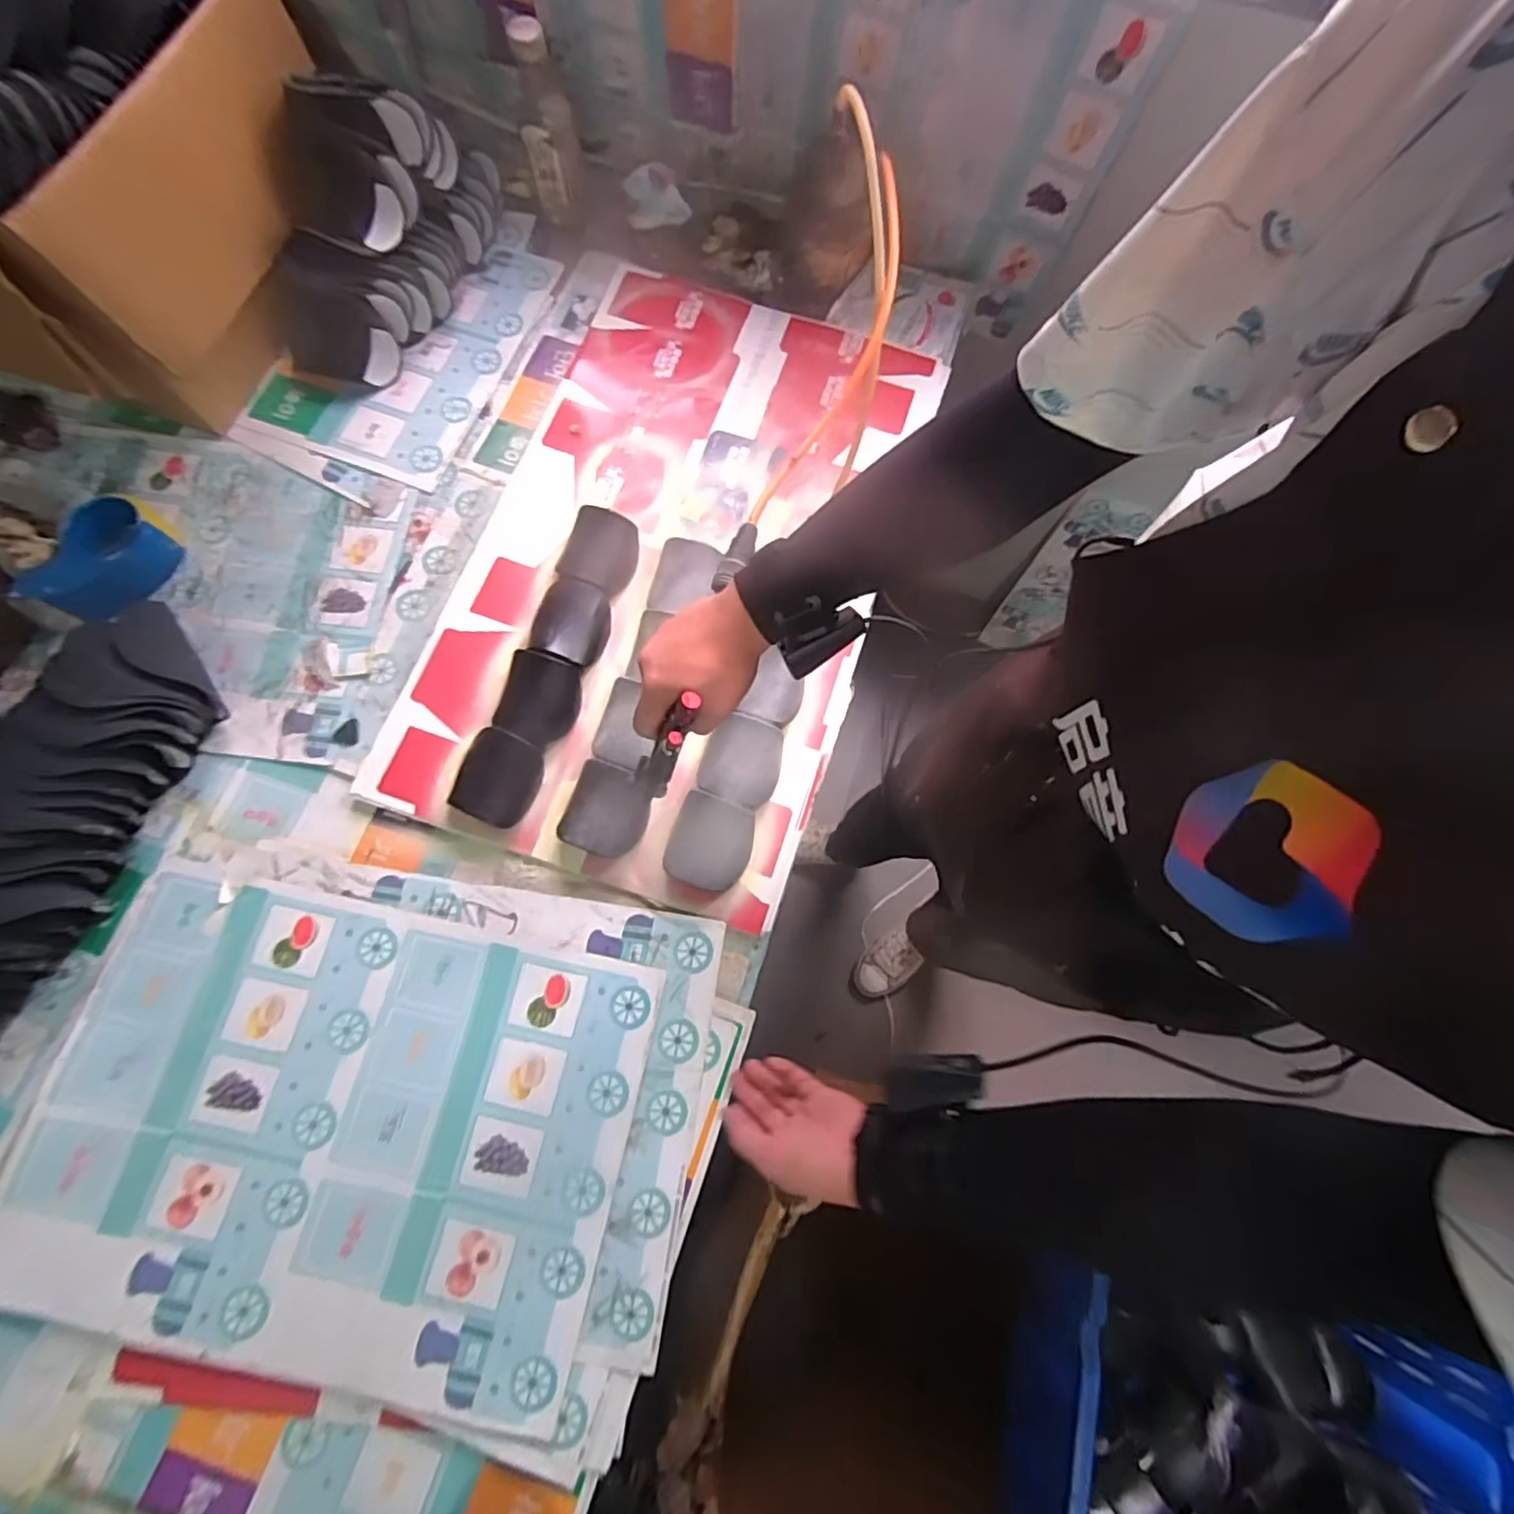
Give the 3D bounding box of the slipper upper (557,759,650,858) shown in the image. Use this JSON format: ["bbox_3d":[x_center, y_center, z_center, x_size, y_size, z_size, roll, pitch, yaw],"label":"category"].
[{"bbox_3d":[-0.157,0.055,0.674,0.084,0.049,0.093,20,75,5],"label":"slipper upper"}]

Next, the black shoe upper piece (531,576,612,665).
[{"bbox_3d":[-0.210,-0.151,0.738,0.082,0.041,0.094,15,75,1],"label":"black shoe upper piece"}]

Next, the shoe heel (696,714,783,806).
[{"bbox_3d":[-0.015,0.007,0.703,0.084,0.056,0.096,18,75,5],"label":"shoe heel"}]

